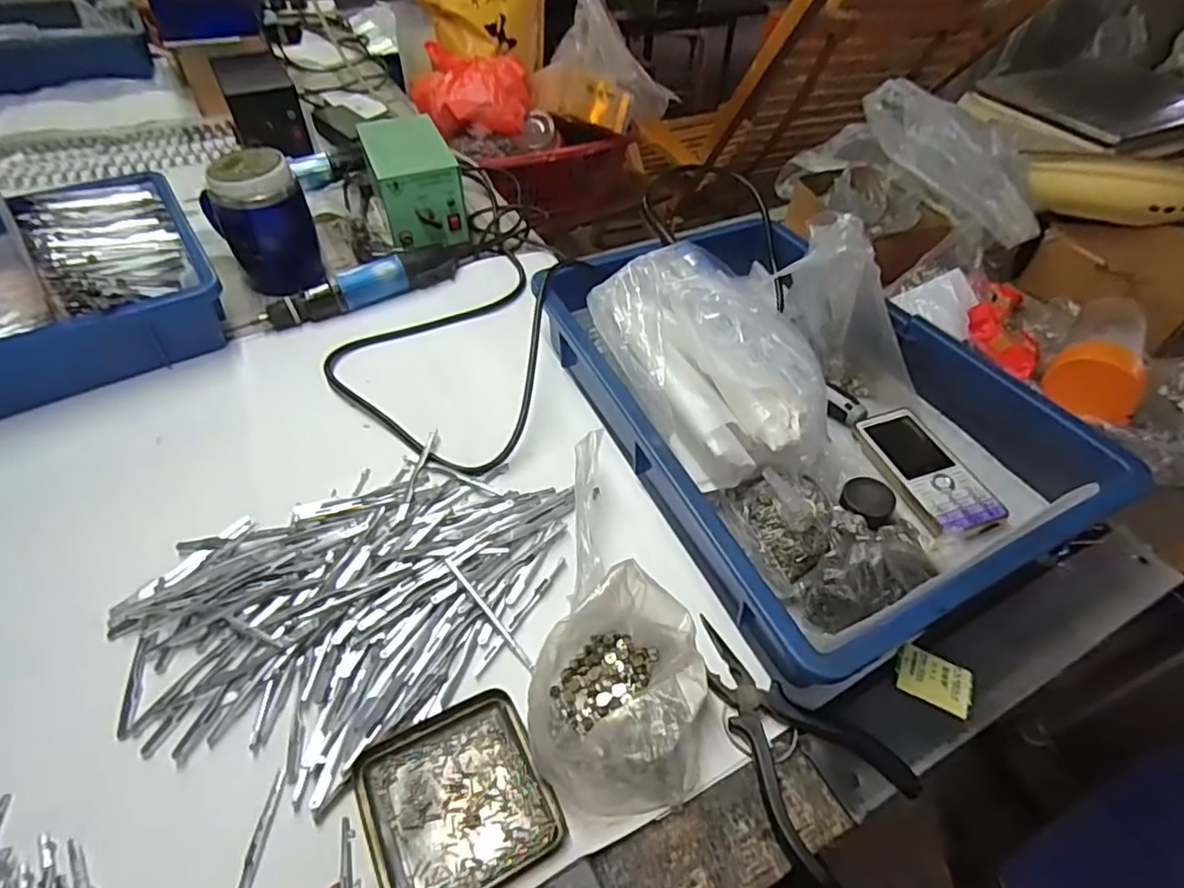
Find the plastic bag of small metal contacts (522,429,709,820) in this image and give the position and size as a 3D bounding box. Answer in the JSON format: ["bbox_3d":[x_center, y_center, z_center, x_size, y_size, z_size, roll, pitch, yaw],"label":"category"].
[{"bbox_3d":[0.026,0.103,0.406,0.099,0.062,0.233,7,48,4],"label":"plastic bag of small metal contacts"}]

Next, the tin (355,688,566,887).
[{"bbox_3d":[-0.076,0.198,0.351,0.094,0.009,0.096,-21,52,-20],"label":"tin"}]

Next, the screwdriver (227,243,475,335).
[{"bbox_3d":[-0.244,-0.171,0.658,0.251,0.032,0.036,-22,52,-20],"label":"screwdriver"}]

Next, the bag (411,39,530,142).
[{"bbox_3d":[-0.179,-0.519,0.916,0.173,0.084,0.150,-6,48,-8],"label":"bag"}]

